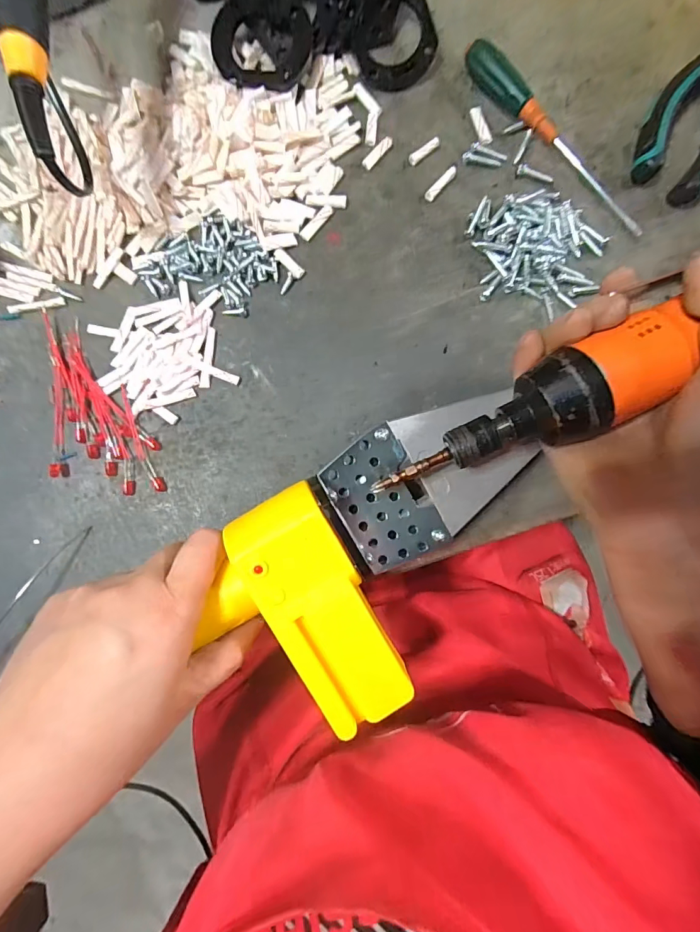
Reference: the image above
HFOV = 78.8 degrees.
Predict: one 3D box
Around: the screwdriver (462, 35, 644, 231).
[{"bbox_3d":[0.122,-0.194,0.255,0.015,0.015,0.146,-42,90,-3],"label":"screwdriver"}]

